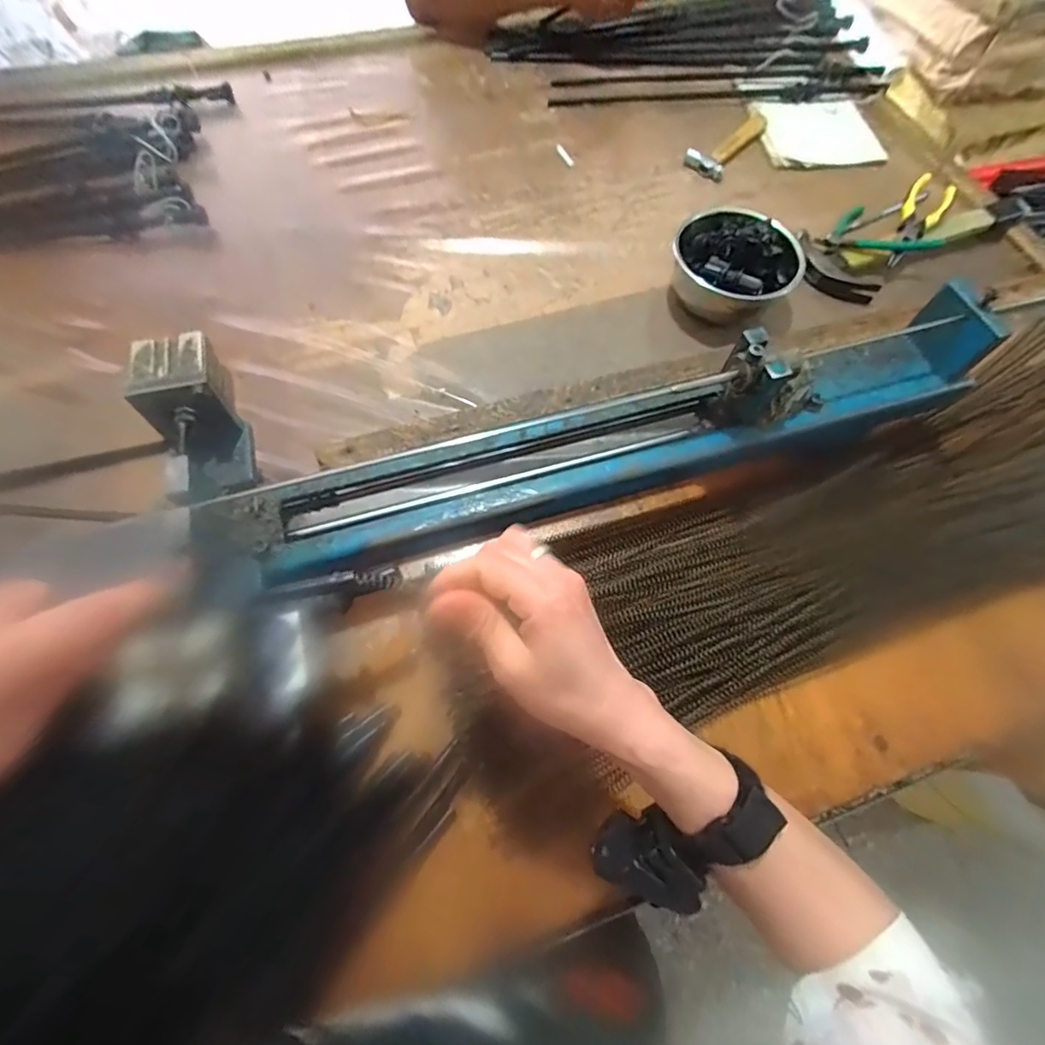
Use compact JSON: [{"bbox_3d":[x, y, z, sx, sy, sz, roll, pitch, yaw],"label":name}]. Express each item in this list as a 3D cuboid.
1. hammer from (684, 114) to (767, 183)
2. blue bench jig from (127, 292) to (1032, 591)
[{"bbox_3d":[0.311,-0.580,0.759,0.062,0.019,0.191,33,69,11],"label":"hammer"},{"bbox_3d":[0.087,-0.107,0.439,0.712,0.123,0.161,-14,68,-9],"label":"blue bench jig"}]

